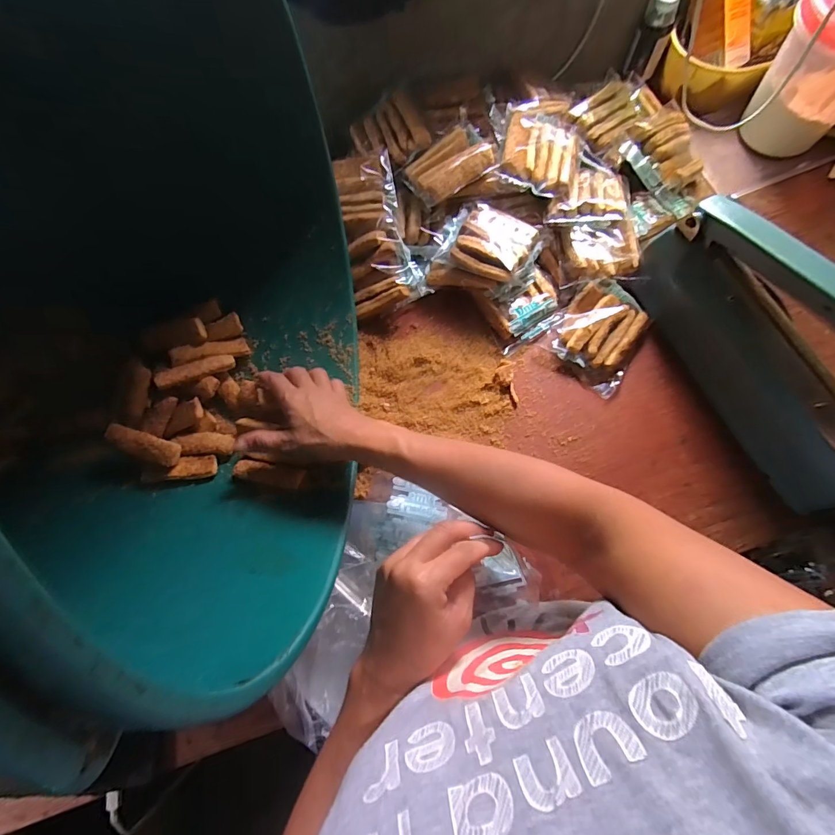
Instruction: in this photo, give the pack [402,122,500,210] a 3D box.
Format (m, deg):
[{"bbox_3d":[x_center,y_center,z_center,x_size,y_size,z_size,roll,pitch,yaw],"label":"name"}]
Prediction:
[{"bbox_3d":[0.040,-0.282,0.484,0.112,0.029,0.069,-34,76,-9],"label":"pack"}]

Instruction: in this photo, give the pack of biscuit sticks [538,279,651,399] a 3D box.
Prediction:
[{"bbox_3d":[0.199,-0.091,0.479,0.090,0.030,0.105,37,78,11],"label":"pack of biscuit sticks"}]

